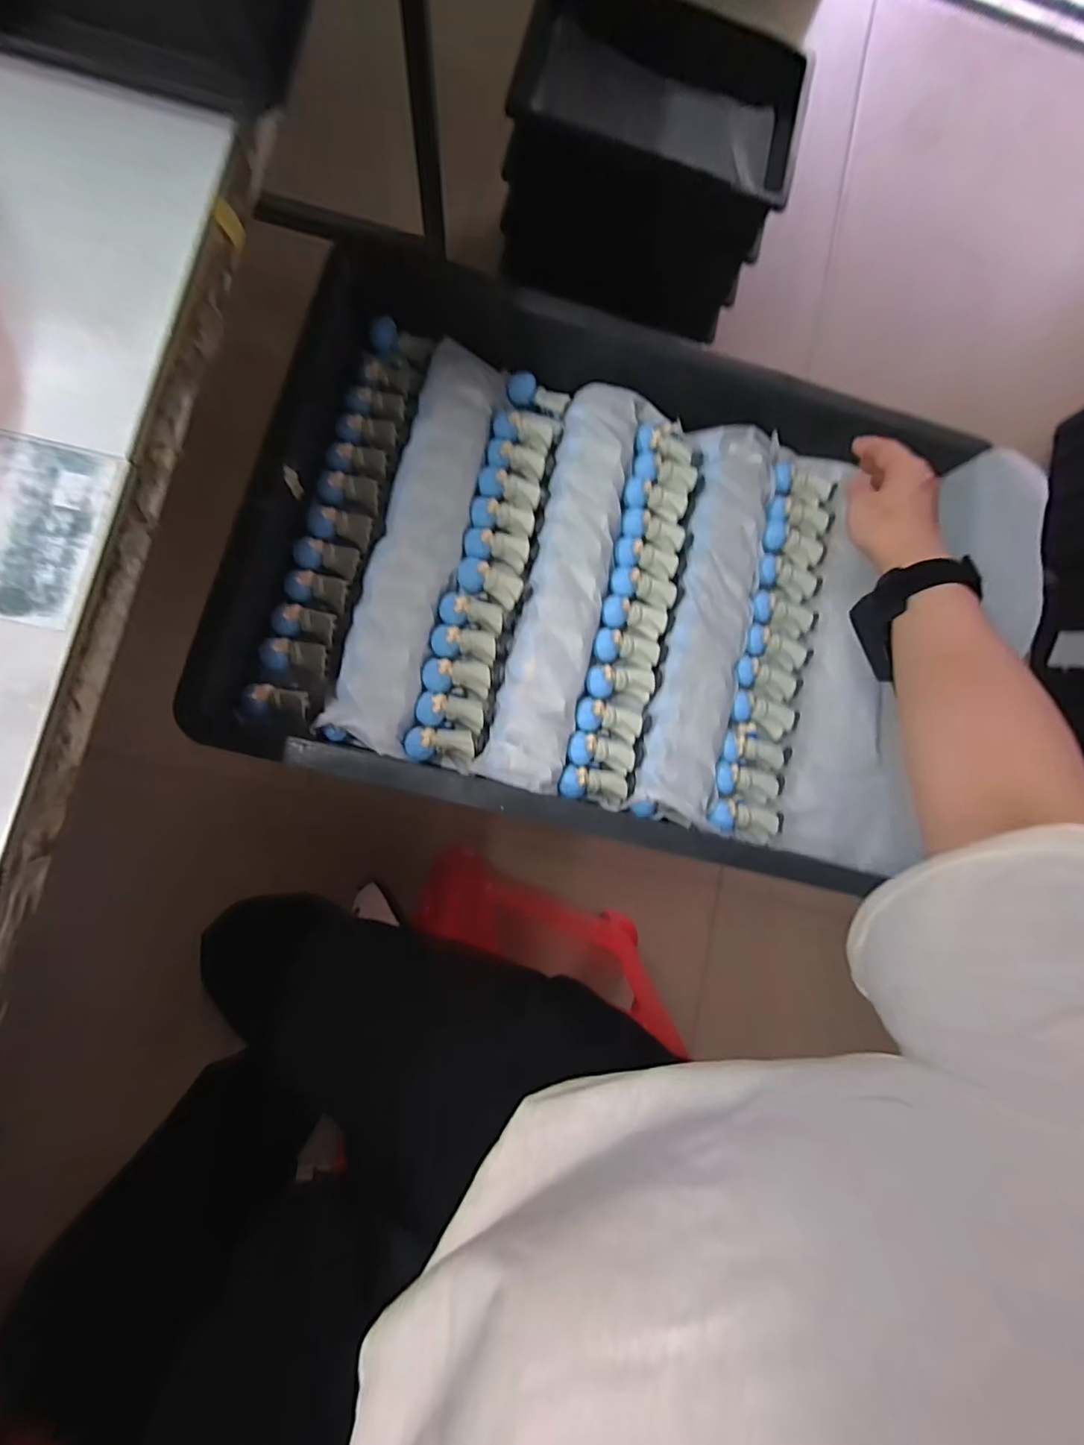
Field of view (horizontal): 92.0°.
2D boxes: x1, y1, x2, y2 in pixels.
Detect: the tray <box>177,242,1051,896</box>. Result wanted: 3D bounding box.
[{"bbox_3d":[0.100,-0.114,0.444,0.644,0.061,0.429,16,82,-5],"label":"tray"}]

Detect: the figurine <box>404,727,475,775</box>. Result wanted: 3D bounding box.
[{"bbox_3d":[-0.083,0.022,0.427,0.055,0.031,0.032,7,82,-6],"label":"figurine"}]

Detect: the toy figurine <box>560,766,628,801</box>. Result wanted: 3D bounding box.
[{"bbox_3d":[0.042,0.051,0.434,0.053,0.023,0.025,7,82,-6],"label":"toy figurine"}]

